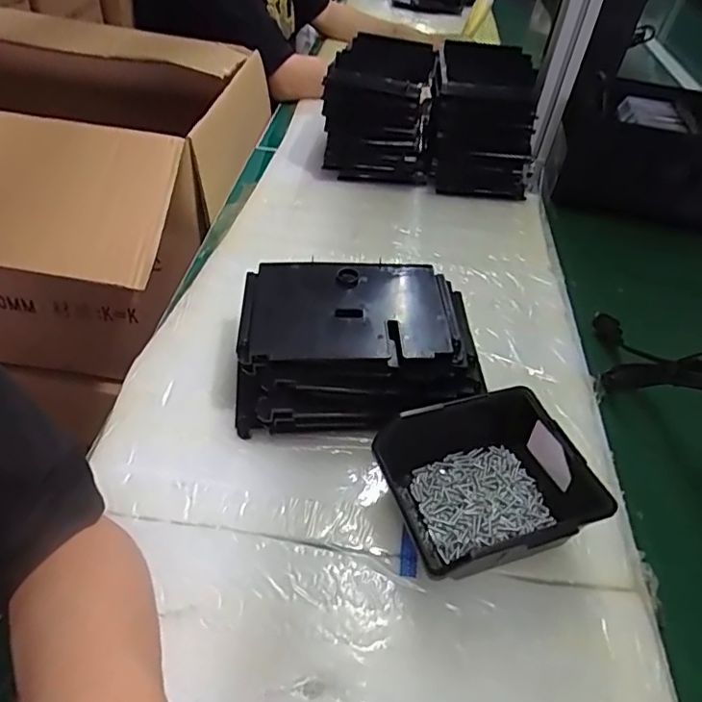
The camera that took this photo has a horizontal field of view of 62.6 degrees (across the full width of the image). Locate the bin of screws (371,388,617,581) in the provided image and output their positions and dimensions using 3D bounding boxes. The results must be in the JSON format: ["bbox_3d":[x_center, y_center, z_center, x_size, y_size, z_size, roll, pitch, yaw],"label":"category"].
[{"bbox_3d":[0.097,0.097,0.428,0.127,0.066,0.131,-11,46,-18],"label":"bin of screws"}]

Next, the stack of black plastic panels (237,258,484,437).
[{"bbox_3d":[0.007,-0.001,0.514,0.202,0.081,0.149,3,43,-4],"label":"stack of black plastic panels"}]

